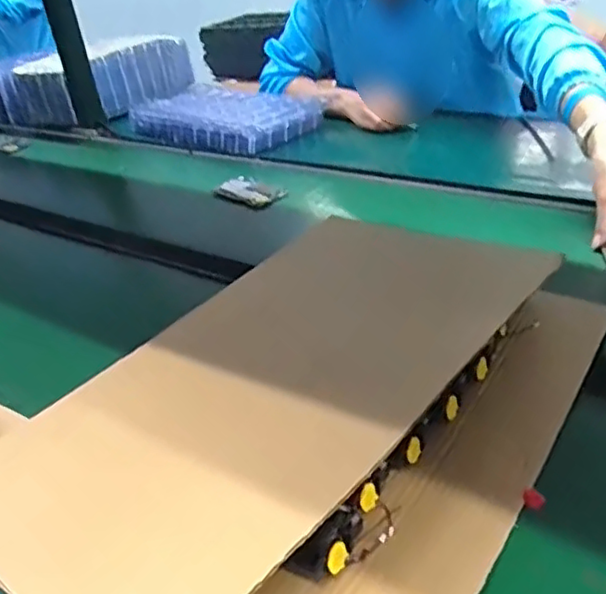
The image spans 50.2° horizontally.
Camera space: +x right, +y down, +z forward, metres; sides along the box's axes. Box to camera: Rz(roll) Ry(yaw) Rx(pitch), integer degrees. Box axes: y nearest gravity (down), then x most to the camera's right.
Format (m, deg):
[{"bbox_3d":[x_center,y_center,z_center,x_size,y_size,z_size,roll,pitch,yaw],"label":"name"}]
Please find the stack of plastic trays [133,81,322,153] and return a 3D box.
[{"bbox_3d":[-0.162,-0.354,1.293,0.443,0.092,0.198,22,43,38],"label":"stack of plastic trays"}]

